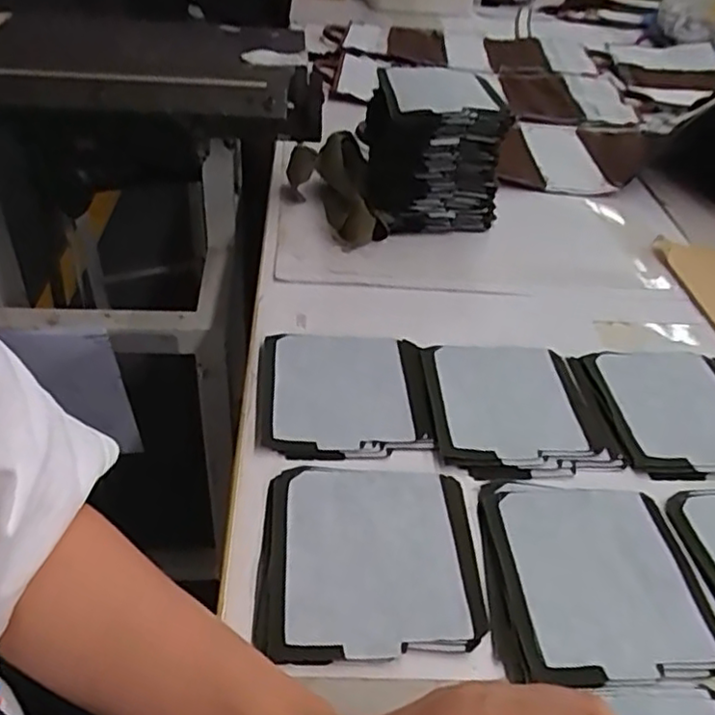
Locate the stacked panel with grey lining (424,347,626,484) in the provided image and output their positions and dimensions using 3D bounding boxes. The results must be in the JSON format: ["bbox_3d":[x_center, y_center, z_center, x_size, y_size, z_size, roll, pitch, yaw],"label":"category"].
[{"bbox_3d":[0.130,0.038,0.542,0.138,0.012,0.147,0,38,-5],"label":"stacked panel with grey lining"}]

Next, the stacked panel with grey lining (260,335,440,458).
[{"bbox_3d":[-0.009,0.025,0.538,0.137,0.012,0.139,-1,38,-7],"label":"stacked panel with grey lining"}]

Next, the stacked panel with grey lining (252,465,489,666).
[{"bbox_3d":[0.009,0.122,0.419,0.136,0.008,0.137,2,38,-3],"label":"stacked panel with grey lining"}]

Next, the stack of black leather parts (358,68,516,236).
[{"bbox_3d":[0.081,-0.234,0.761,0.143,0.164,0.125,-7,39,-14],"label":"stack of black leather parts"}]

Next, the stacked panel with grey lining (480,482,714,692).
[{"bbox_3d":[0.152,0.139,0.424,0.134,0.007,0.145,5,38,1],"label":"stacked panel with grey lining"}]

